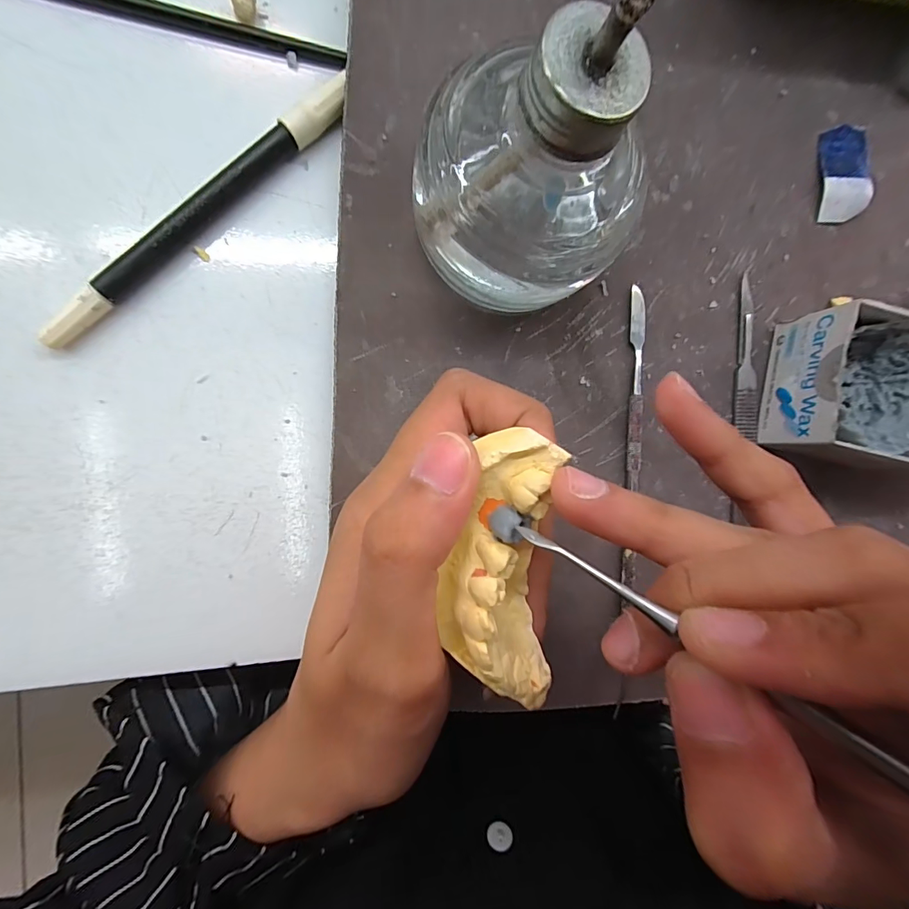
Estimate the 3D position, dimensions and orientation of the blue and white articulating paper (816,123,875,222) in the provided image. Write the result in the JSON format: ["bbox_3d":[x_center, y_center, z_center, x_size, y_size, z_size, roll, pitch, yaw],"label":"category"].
[{"bbox_3d":[0.171,-0.124,0.195,0.021,0.007,0.041,6,90,-9],"label":"blue and white articulating paper"}]

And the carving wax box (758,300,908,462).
[{"bbox_3d":[0.191,-0.021,0.182,0.111,0.042,0.059,11,89,-9],"label":"carving wax box"}]

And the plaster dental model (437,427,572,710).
[{"bbox_3d":[0.010,0.027,0.106,0.027,0.020,0.063,1,100,-9],"label":"plaster dental model"}]

